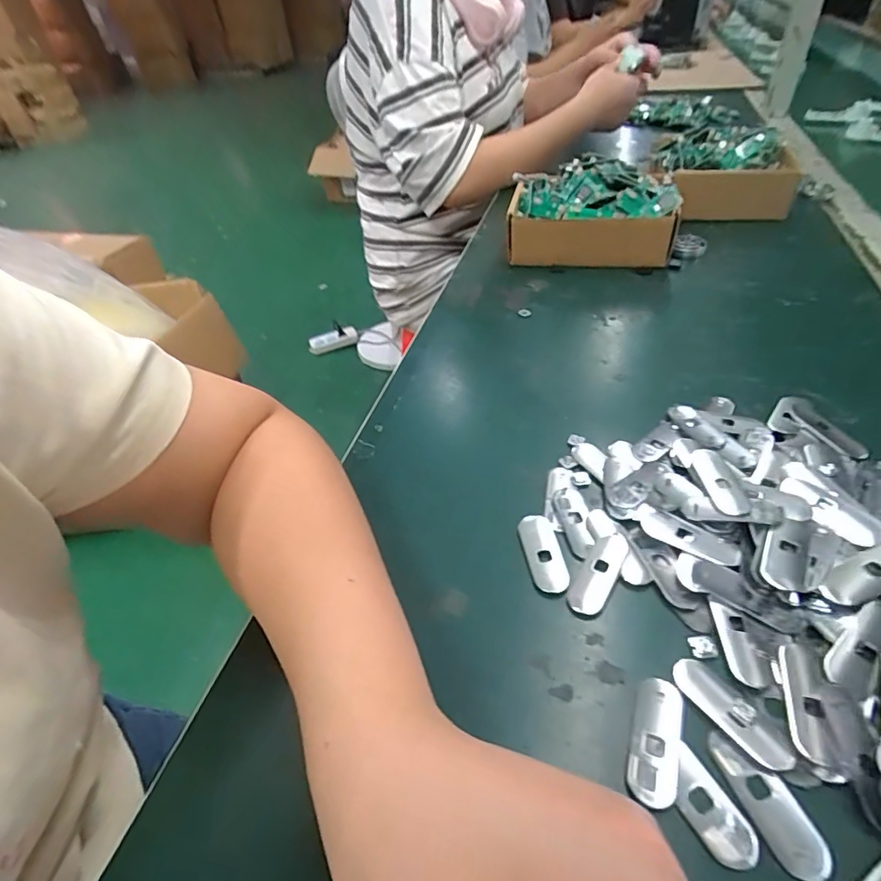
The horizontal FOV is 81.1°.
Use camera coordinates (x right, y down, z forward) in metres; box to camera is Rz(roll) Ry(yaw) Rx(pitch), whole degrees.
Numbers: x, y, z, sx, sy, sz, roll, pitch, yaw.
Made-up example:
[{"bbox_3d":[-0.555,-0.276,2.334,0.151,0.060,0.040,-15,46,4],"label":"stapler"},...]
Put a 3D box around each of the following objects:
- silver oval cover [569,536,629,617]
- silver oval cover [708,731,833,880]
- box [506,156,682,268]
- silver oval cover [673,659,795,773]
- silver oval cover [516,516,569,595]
[{"bbox_3d":[0.085,0.069,0.274,0.018,0.004,0.051,20,49,28],"label":"silver oval cover"},{"bbox_3d":[0.125,0.137,0.197,0.019,0.004,0.049,-18,43,-11],"label":"silver oval cover"},{"bbox_3d":[0.159,-0.239,0.547,0.166,0.085,0.101,8,44,17],"label":"box"},{"bbox_3d":[0.124,0.114,0.219,0.018,0.004,0.050,-28,46,-21],"label":"silver oval cover"},{"bbox_3d":[0.058,0.062,0.287,0.019,0.004,0.052,-9,42,-2],"label":"silver oval cover"}]

